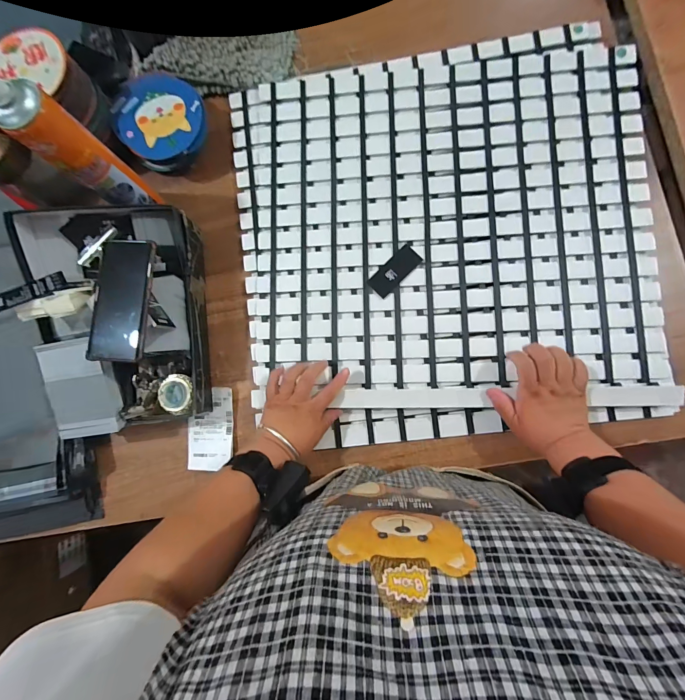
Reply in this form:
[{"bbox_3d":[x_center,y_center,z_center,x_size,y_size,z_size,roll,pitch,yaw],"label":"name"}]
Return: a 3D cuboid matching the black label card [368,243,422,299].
[{"bbox_3d":[0.084,-0.127,0.544,0.088,0.004,0.039,-44,82,-1],"label":"black label card"}]

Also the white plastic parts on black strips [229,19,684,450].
[{"bbox_3d":[0.150,-0.184,0.543,0.636,0.023,0.619,-7,83,4],"label":"white plastic parts on black strips"}]

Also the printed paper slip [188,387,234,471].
[{"bbox_3d":[-0.220,0.131,0.560,0.081,0.013,0.130,-4,83,5],"label":"printed paper slip"}]

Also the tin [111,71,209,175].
[{"bbox_3d":[-0.306,-0.390,0.585,0.143,0.070,0.149,-1,83,5],"label":"tin"}]

